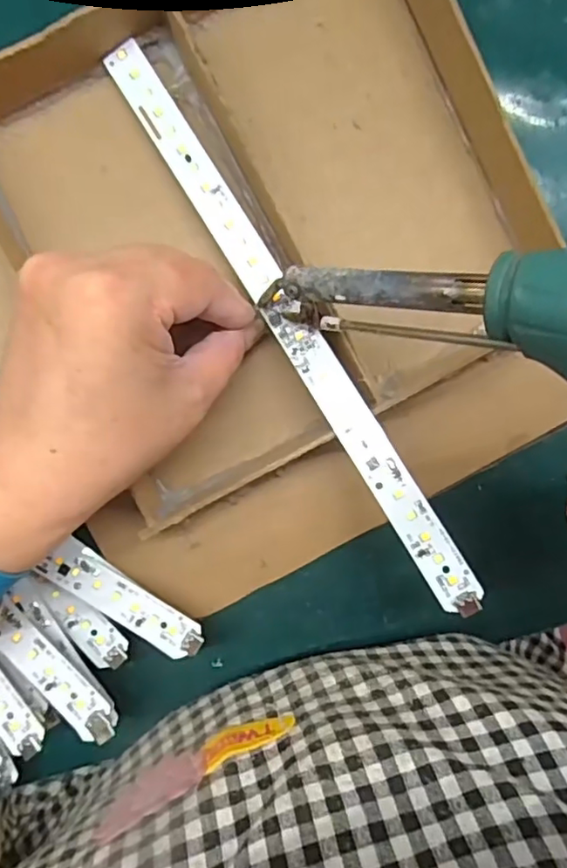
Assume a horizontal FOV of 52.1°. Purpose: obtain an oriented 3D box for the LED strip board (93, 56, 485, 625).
[{"bbox_3d":[0.001,-0.052,0.251,0.020,0.011,0.282,-32,83,0],"label":"LED strip board"}]

